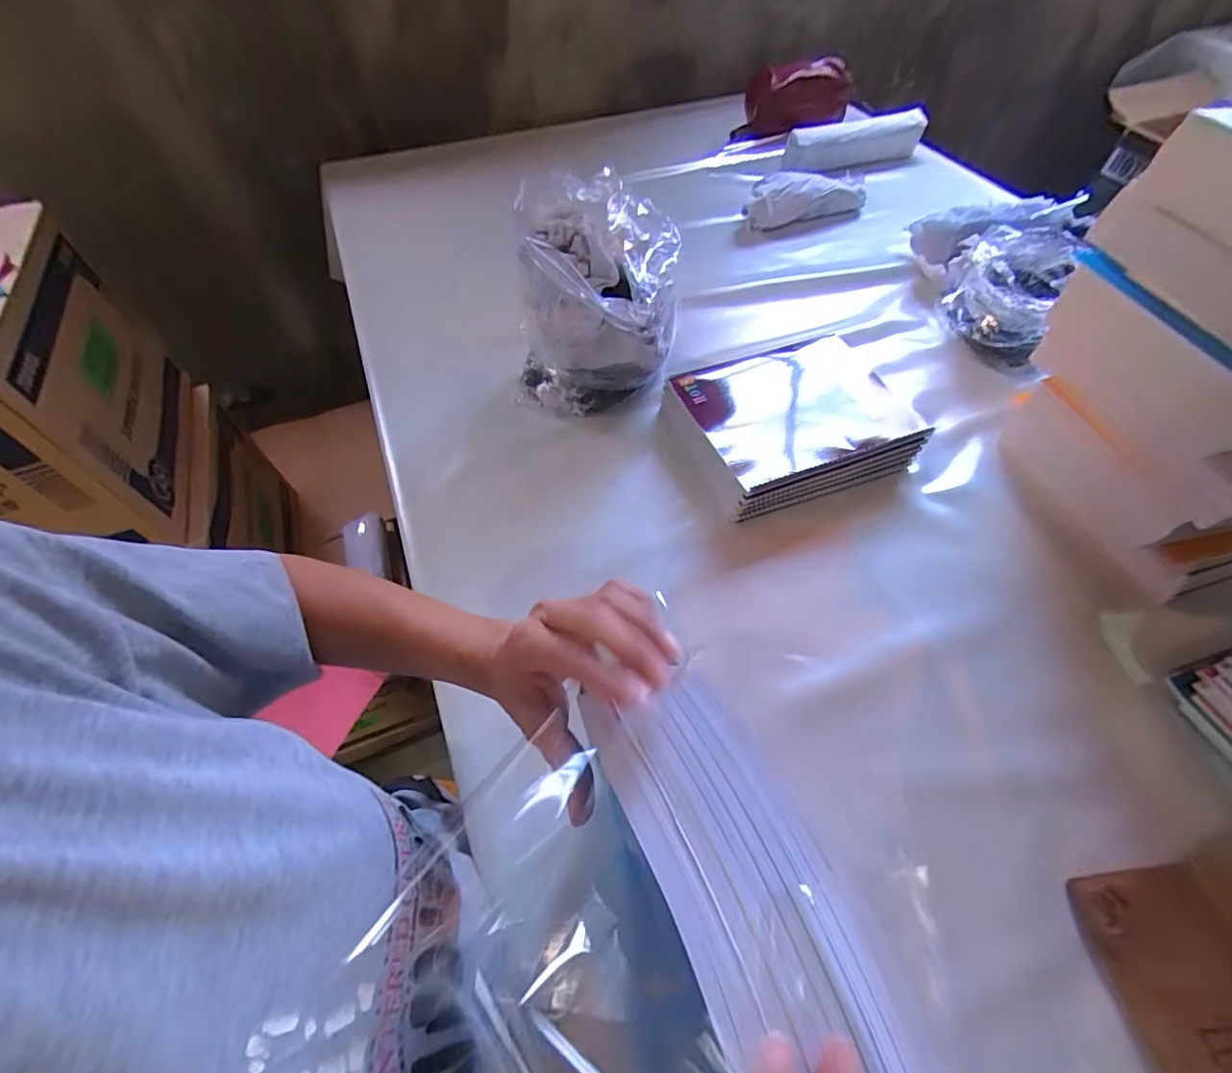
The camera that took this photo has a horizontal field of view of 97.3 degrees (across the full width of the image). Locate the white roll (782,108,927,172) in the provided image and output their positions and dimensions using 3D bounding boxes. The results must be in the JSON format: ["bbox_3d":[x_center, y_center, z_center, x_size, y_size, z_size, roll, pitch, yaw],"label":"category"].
[{"bbox_3d":[0.484,-0.797,1.089,0.298,0.064,0.049,-15,55,-7],"label":"white roll"}]

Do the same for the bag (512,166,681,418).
[{"bbox_3d":[-0.030,-0.268,0.652,0.197,0.231,0.144,-1,55,2],"label":"bag"}]

